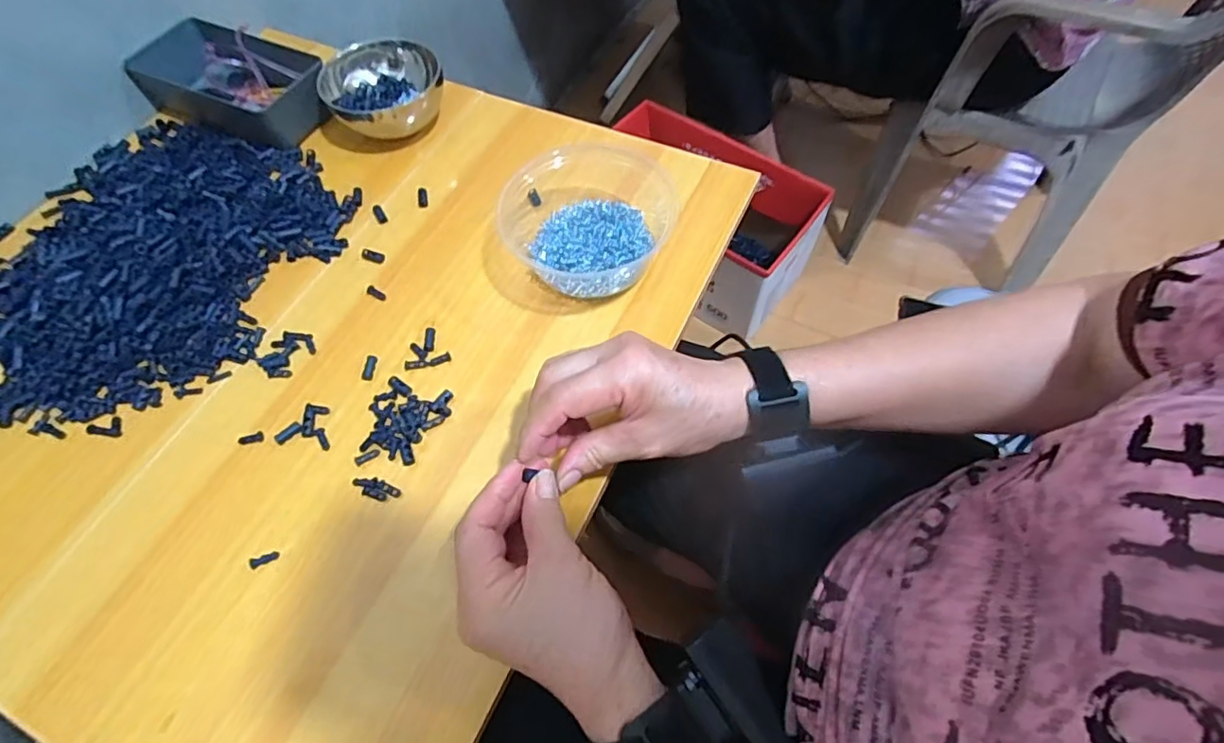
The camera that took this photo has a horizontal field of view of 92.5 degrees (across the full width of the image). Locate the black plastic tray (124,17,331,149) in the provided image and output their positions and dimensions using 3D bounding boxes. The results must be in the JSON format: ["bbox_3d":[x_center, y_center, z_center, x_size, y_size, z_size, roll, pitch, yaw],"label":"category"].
[{"bbox_3d":[-0.363,-0.283,0.577,0.194,0.052,0.090,21,63,12],"label":"black plastic tray"}]

